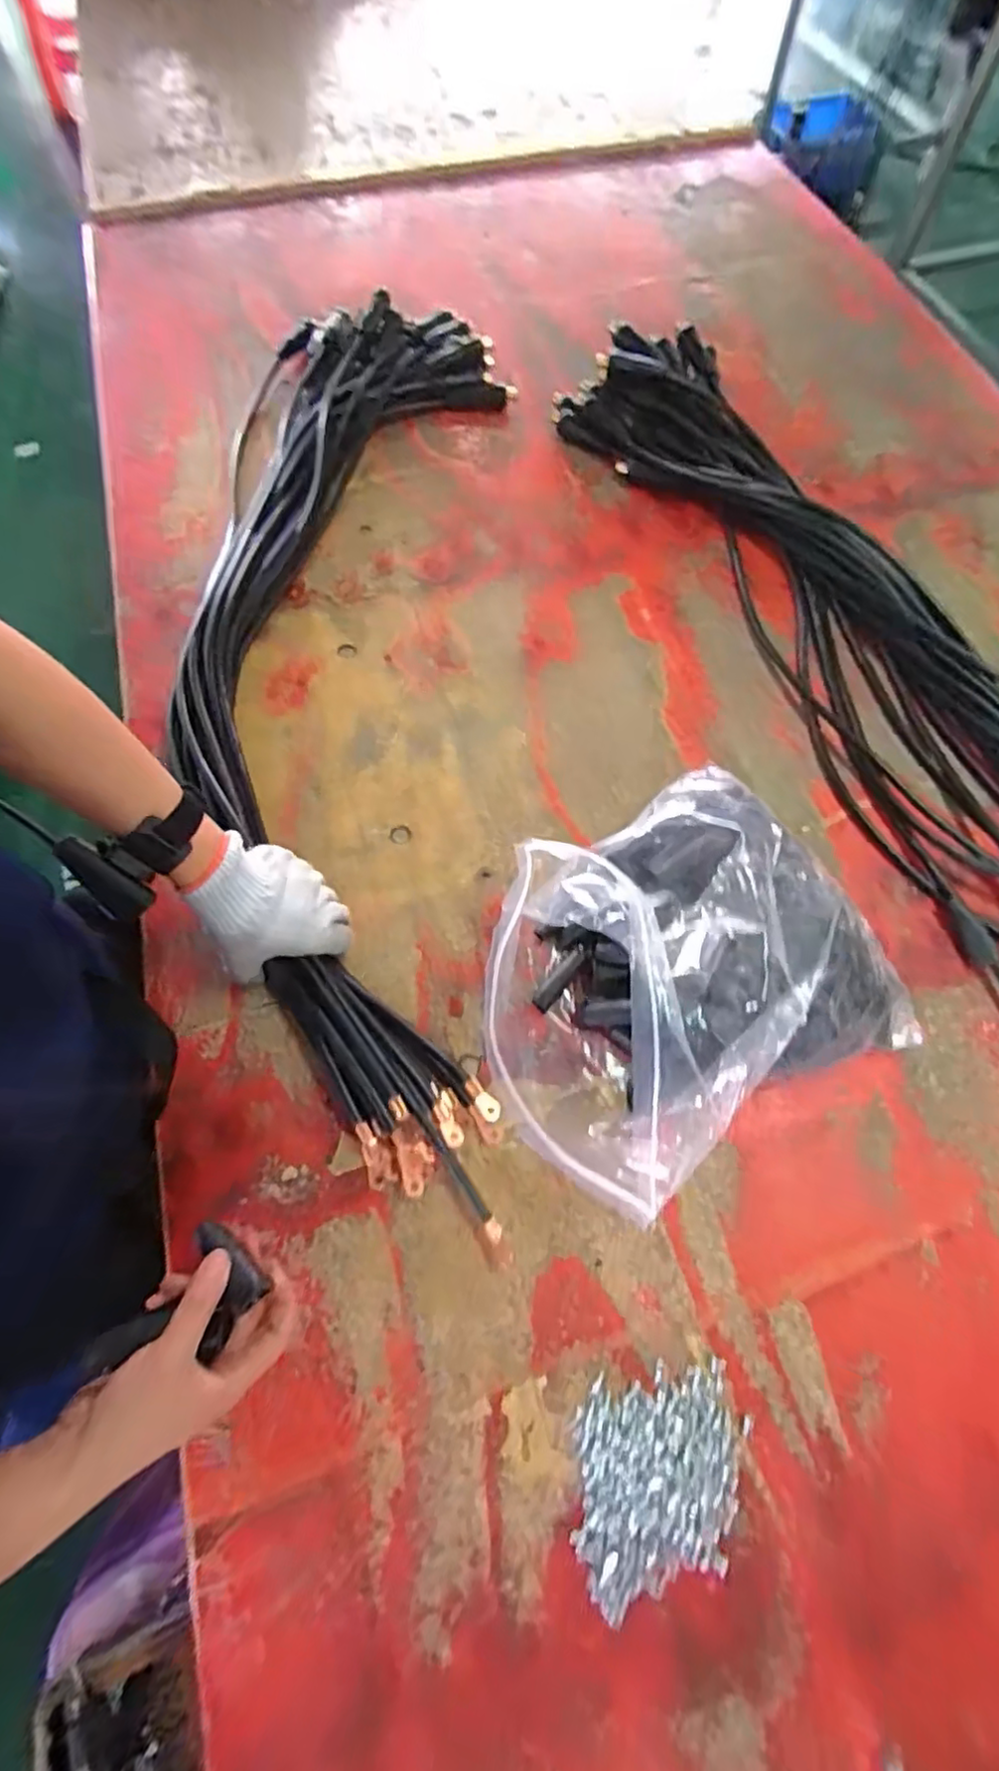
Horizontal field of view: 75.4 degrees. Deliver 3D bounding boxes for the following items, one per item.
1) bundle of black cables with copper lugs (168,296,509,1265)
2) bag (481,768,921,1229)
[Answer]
[{"bbox_3d":[-0.155,-0.258,0.697,0.349,0.058,1.172,-7,66,-2],"label":"bundle of black cables with copper lugs"},{"bbox_3d":[0.135,0.059,0.517,0.319,0.125,0.279,-27,69,-11],"label":"bag"}]

